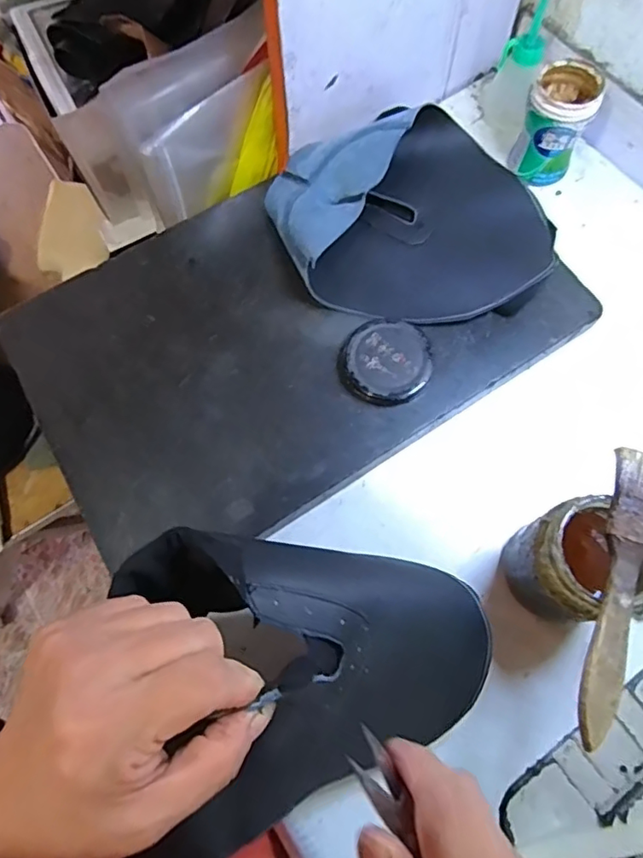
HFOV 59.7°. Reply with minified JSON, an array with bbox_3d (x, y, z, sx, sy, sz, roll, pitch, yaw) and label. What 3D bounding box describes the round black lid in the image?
[{"bbox_3d":[0.047,-0.050,0.403,0.063,0.010,0.063,0,69,1],"label":"round black lid"}]

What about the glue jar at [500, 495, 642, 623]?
[{"bbox_3d":[0.146,0.078,0.328,0.061,0.102,0.058,0,69,1],"label":"glue jar"}]

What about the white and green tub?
[{"bbox_3d":[0.190,-0.248,0.459,0.051,0.078,0.050,0,69,1],"label":"white and green tub"}]

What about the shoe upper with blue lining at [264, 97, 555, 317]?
[{"bbox_3d":[0.070,-0.165,0.424,0.202,0.040,0.167,-10,69,-3],"label":"shoe upper with blue lining"}]

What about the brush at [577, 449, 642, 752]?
[{"bbox_3d":[0.148,0.077,0.271,0.027,0.006,0.143,19,70,8],"label":"brush"}]

